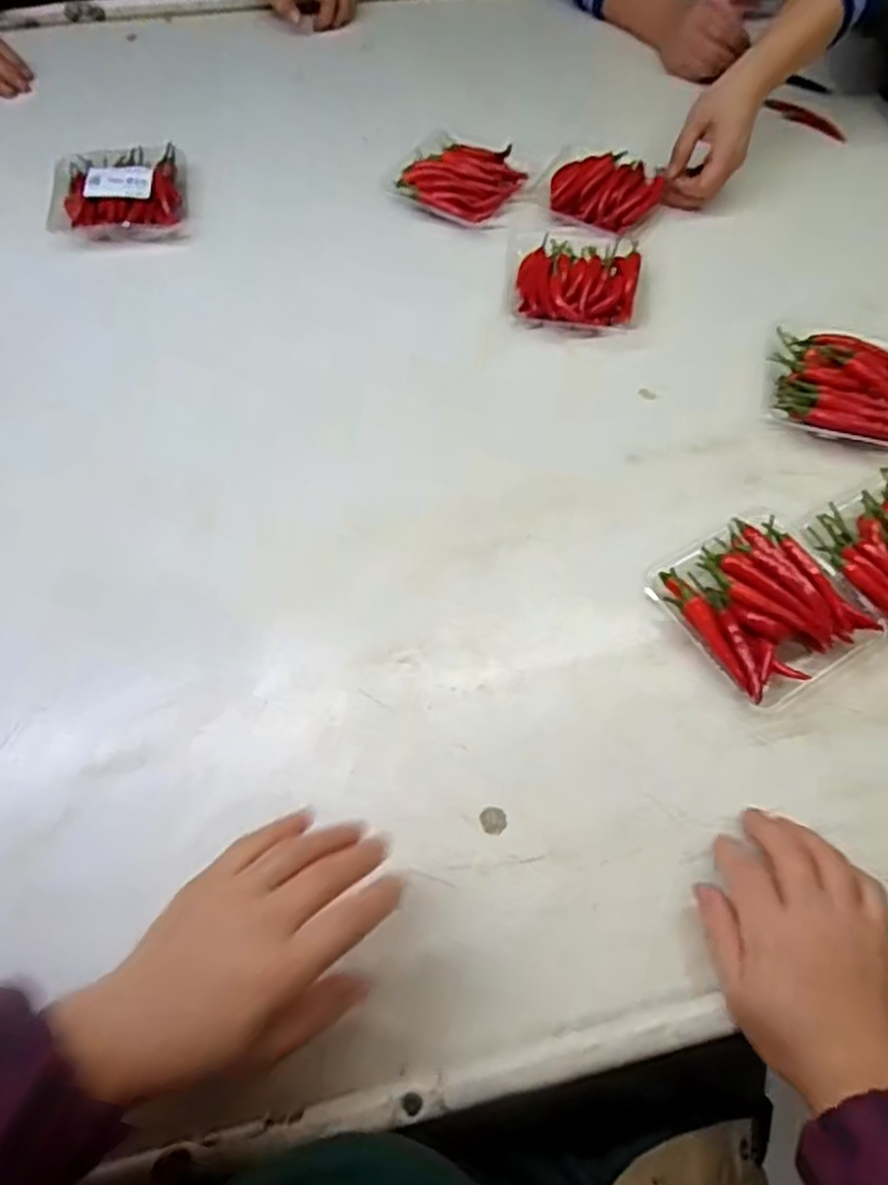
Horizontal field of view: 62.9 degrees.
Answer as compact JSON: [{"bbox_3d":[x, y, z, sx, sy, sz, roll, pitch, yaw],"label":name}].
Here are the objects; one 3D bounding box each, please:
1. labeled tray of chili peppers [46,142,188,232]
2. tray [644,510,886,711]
[{"bbox_3d":[-0.320,-0.401,0.714,0.128,0.034,0.117,-3,61,-4],"label":"labeled tray of chili peppers"},{"bbox_3d":[0.222,0.003,0.501,0.119,0.030,0.124,-30,66,-17],"label":"tray"}]

